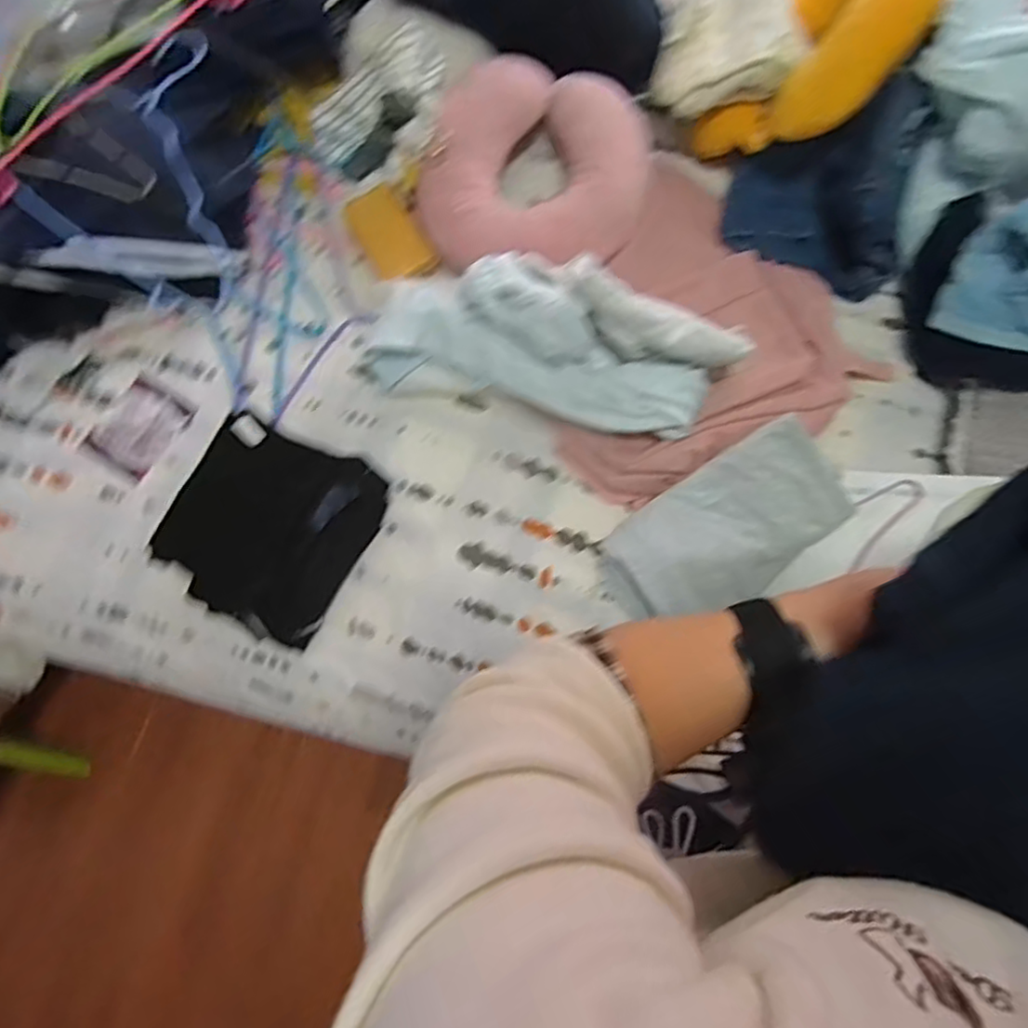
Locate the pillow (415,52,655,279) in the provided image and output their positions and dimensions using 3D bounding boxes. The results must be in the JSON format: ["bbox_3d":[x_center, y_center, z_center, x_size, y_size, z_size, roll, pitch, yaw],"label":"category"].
[{"bbox_3d":[0.026,-0.417,0.769,0.275,0.070,0.240,3,77,0],"label":"pillow"}]

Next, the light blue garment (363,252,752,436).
[{"bbox_3d":[0.039,-0.199,0.708,0.398,0.133,0.168,15,78,3],"label":"light blue garment"}]

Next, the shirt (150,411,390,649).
[{"bbox_3d":[-0.257,0.014,0.688,0.177,0.105,0.218,30,79,6],"label":"shirt"}]

